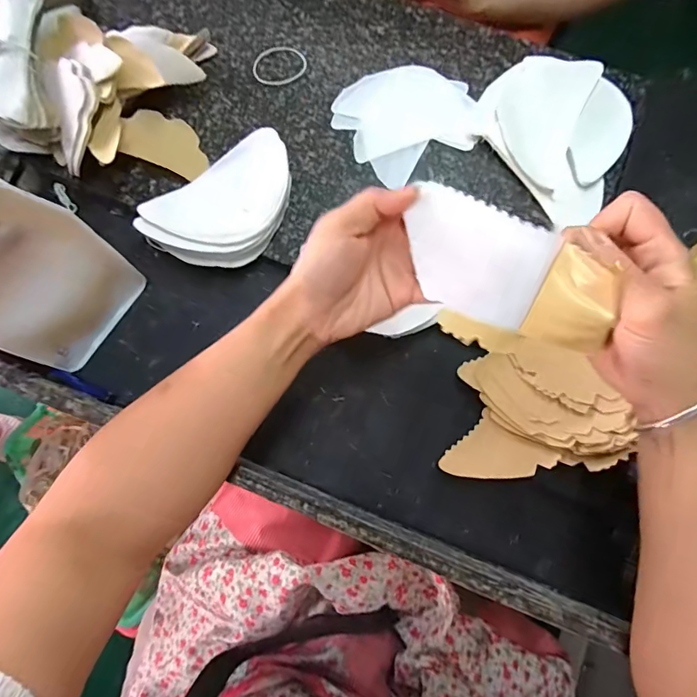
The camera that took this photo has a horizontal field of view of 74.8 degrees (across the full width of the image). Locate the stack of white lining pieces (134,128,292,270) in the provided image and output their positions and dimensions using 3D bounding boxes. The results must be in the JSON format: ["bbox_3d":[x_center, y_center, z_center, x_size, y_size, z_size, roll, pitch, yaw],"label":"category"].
[{"bbox_3d":[-0.114,-0.136,0.440,0.151,0.033,0.096,-38,80,-8],"label":"stack of white lining pieces"}]

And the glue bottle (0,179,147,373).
[{"bbox_3d":[-0.260,-0.067,0.336,0.076,0.224,0.112,31,79,7],"label":"glue bottle"}]

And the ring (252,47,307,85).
[{"bbox_3d":[-0.075,-0.308,0.497,0.059,0.004,0.048,-29,78,-7],"label":"ring"}]

